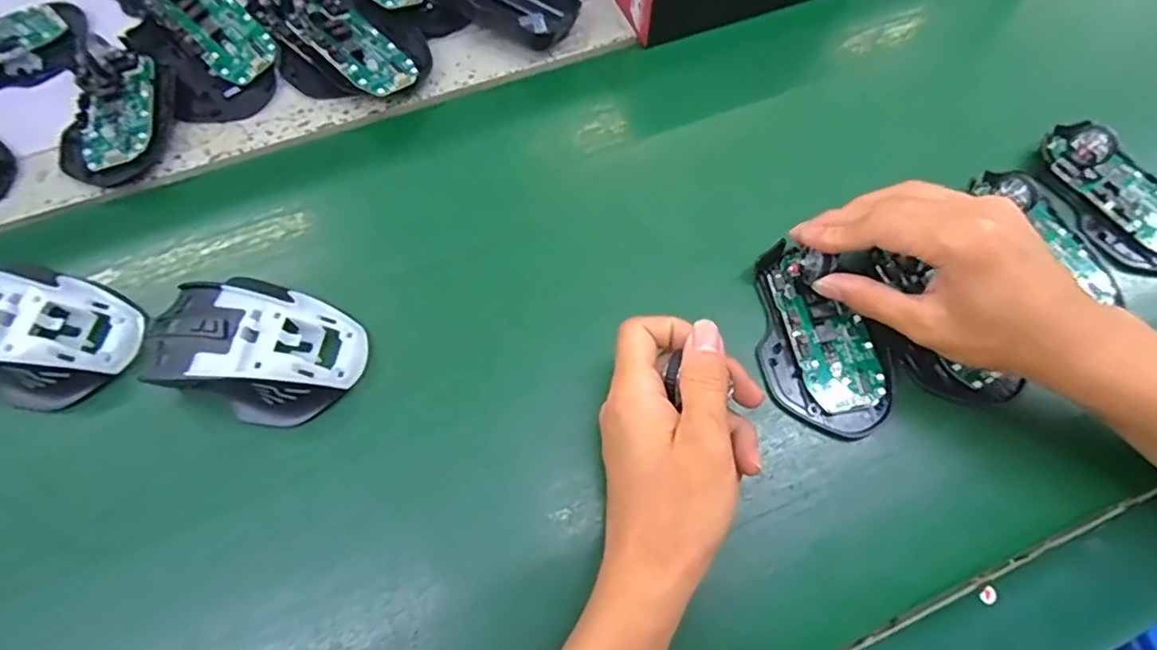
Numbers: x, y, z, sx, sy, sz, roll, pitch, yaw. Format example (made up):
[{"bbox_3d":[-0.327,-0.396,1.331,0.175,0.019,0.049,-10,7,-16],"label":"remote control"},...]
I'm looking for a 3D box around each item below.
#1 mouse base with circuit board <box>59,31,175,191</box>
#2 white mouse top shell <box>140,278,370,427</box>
[{"bbox_3d":[-0.310,-0.142,0.391,0.069,0.025,0.097,2,68,-1],"label":"mouse base with circuit board"},{"bbox_3d":[-0.177,0.011,0.321,0.107,0.035,0.069,14,68,4],"label":"white mouse top shell"}]

